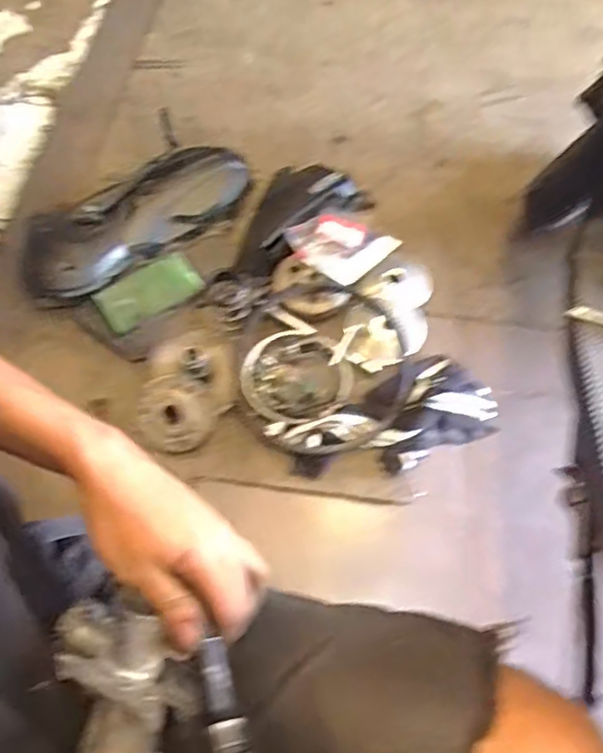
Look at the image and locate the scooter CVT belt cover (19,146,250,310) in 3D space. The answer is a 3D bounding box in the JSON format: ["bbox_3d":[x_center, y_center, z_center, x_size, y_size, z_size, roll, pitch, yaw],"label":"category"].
[{"bbox_3d":[-0.281,-0.269,1.053,0.422,0.094,0.166,-34,67,-17],"label":"scooter CVT belt cover"}]

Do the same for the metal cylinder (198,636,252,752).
[{"bbox_3d":[-0.043,0.181,0.336,0.020,0.019,0.065,-16,45,-8],"label":"metal cylinder"}]

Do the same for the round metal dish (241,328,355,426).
[{"bbox_3d":[-0.006,-0.003,0.907,0.153,0.029,0.152,0,62,0],"label":"round metal dish"}]

